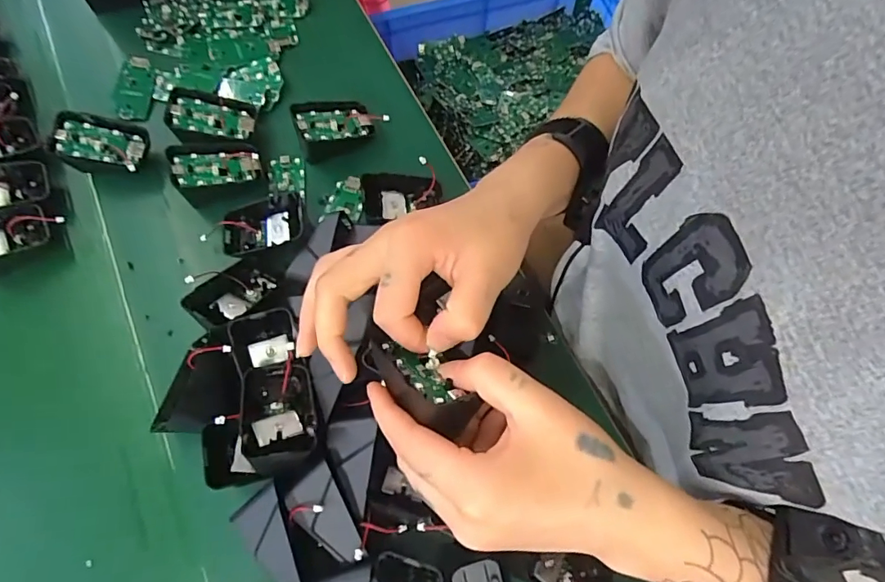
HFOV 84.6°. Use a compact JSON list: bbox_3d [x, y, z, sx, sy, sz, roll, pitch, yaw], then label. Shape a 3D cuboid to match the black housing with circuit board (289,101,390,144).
[{"bbox_3d":[-0.090,-0.149,0.427,0.072,0.033,0.039,-21,70,-7],"label":"black housing with circuit board"}]

